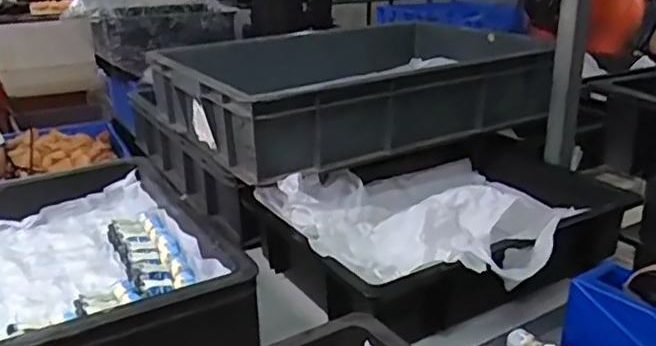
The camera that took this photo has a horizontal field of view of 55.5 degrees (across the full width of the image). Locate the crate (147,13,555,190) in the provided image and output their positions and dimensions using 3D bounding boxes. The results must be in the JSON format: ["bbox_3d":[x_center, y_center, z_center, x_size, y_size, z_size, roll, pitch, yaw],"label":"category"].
[{"bbox_3d":[0.039,-0.139,1.002,0.541,0.119,0.400,-9,22,-23],"label":"crate"}]

